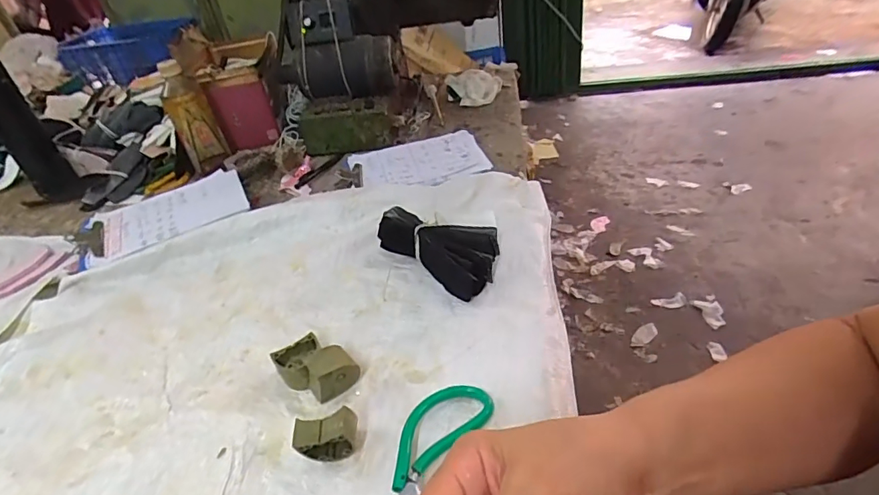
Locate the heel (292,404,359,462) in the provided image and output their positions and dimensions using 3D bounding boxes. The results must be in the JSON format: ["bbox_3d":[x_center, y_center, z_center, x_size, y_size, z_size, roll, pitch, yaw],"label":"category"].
[{"bbox_3d":[-0.091,0.155,0.398,0.050,0.043,0.025,-7,38,0],"label":"heel"}]

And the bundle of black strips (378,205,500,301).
[{"bbox_3d":[-0.005,0.001,0.564,0.152,0.048,0.076,19,45,29],"label":"bundle of black strips"}]

